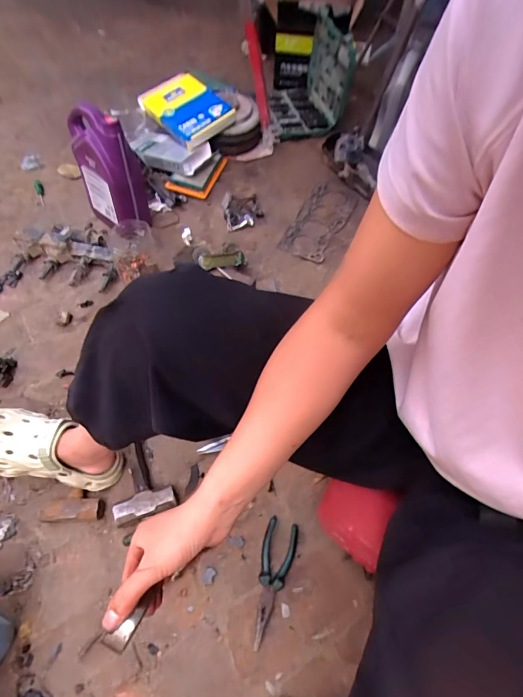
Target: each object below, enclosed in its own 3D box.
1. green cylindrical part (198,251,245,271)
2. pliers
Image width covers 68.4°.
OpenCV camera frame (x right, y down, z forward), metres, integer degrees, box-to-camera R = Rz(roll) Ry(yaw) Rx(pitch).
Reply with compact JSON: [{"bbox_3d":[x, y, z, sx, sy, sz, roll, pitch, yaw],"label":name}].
[{"bbox_3d":[-0.096,-0.214,0.928,0.109,0.029,0.030,-17,59,-13],"label":"green cylindrical part"},{"bbox_3d":[0.016,0.374,0.623,0.054,0.012,0.180,16,57,8],"label":"pliers"}]

